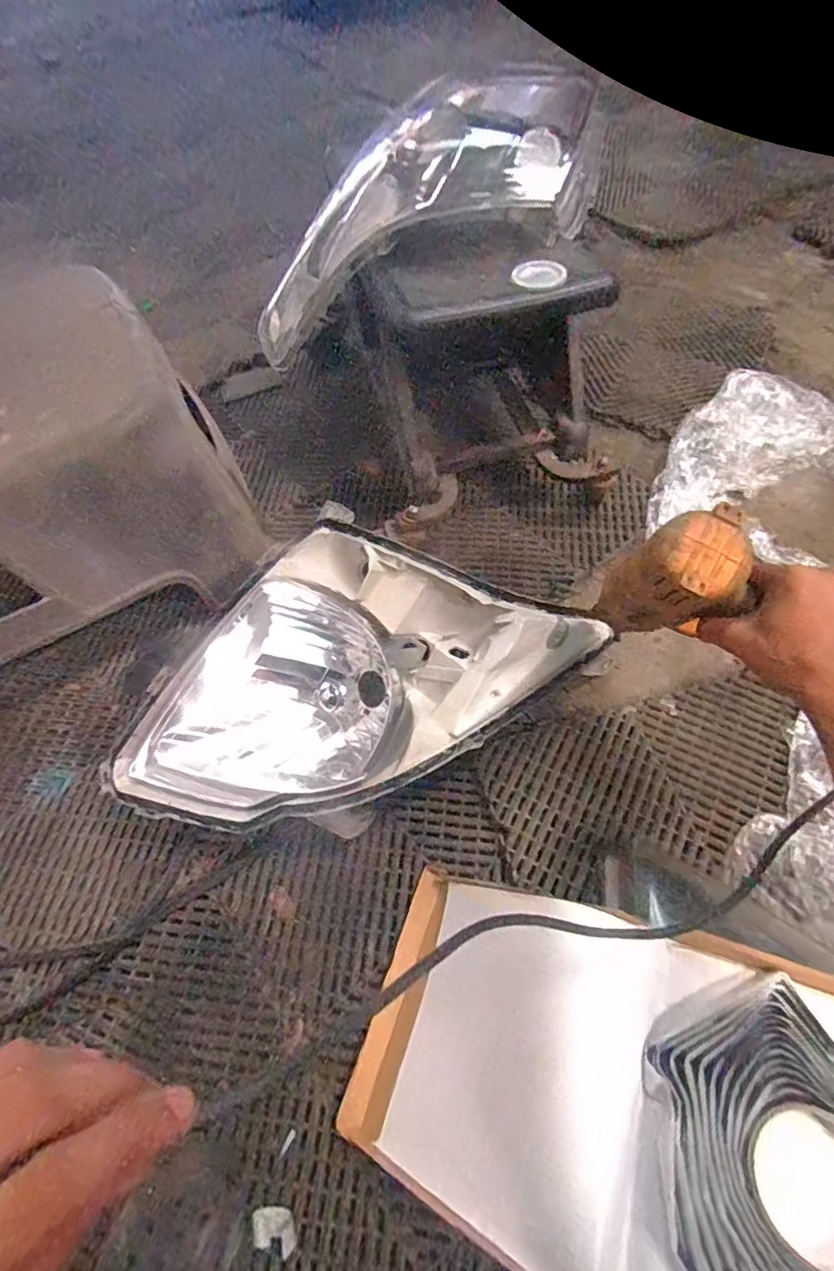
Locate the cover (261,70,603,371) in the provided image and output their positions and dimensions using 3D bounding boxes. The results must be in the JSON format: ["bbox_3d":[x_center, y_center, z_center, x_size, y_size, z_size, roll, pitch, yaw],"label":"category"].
[{"bbox_3d":[-0.016,-0.479,0.649,0.423,0.126,0.187,-28,60,8],"label":"cover"}]

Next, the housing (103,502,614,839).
[{"bbox_3d":[-0.064,0.041,0.641,0.567,0.196,0.271,-26,61,-11],"label":"housing"}]

